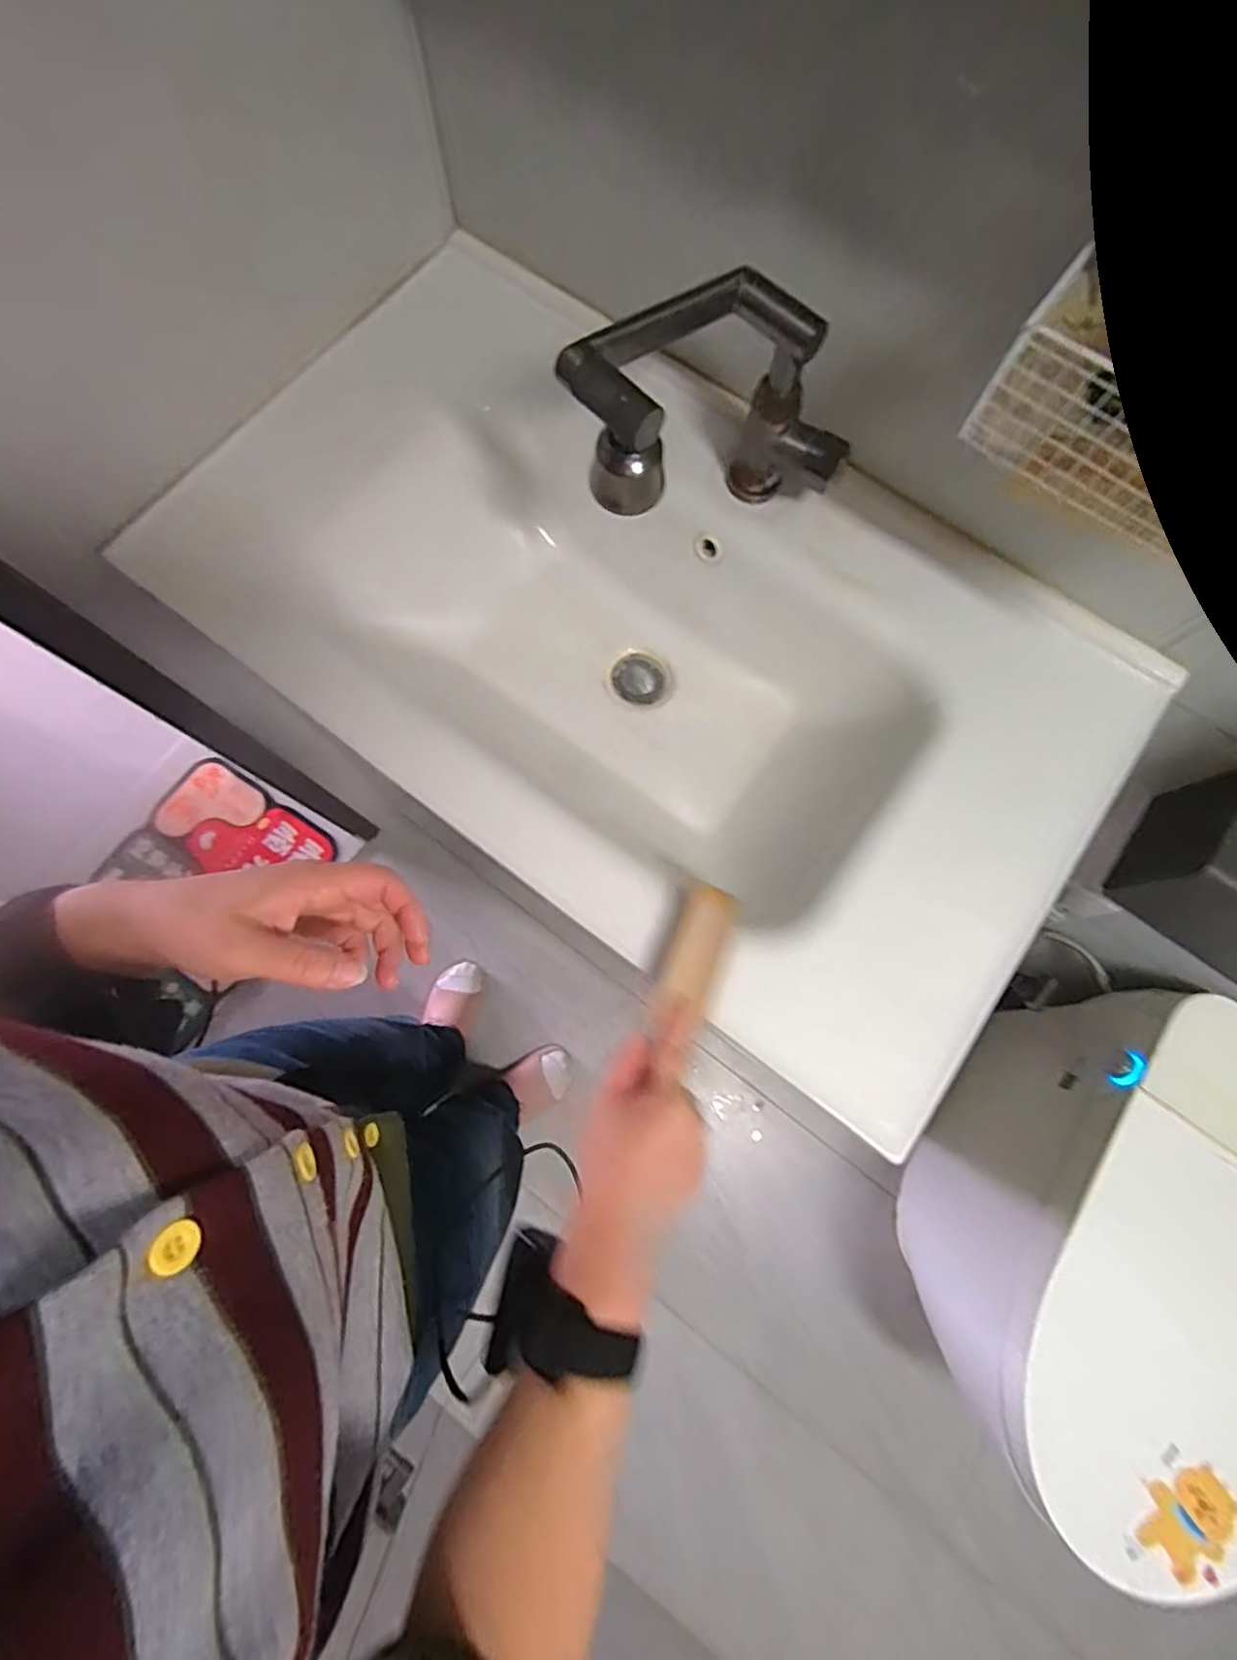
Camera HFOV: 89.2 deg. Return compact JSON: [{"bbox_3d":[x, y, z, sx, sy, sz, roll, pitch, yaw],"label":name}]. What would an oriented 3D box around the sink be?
[{"bbox_3d":[0.019,-0.171,0.609,0.795,0.151,0.475,36,78,7],"label":"sink"}]

